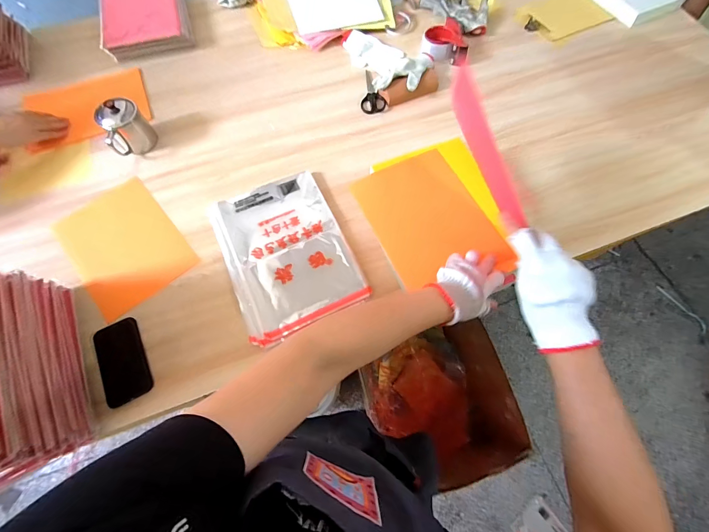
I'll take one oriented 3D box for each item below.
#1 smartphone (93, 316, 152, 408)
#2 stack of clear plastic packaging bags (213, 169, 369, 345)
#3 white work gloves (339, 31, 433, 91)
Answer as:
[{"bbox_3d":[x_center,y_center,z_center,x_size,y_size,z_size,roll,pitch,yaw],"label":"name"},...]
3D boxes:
[{"bbox_3d":[-0.426,0.173,0.572,0.079,0.010,0.149,-23,70,-10],"label":"smartphone"},{"bbox_3d":[-0.144,-0.034,0.657,0.243,0.026,0.328,-24,70,-10],"label":"stack of clear plastic packaging bags"},{"bbox_3d":[0.082,-0.575,0.862,0.170,0.043,0.295,-36,72,-14],"label":"white work gloves"}]

